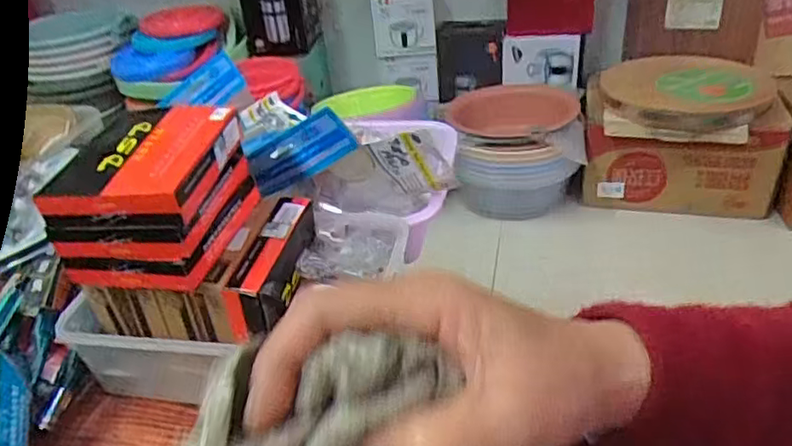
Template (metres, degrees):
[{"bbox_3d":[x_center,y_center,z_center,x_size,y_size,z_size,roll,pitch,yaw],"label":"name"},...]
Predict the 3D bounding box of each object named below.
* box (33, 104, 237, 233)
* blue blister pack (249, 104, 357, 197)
[{"bbox_3d":[-0.190,-0.044,0.479,0.105,0.039,0.138,1,36,10],"label":"box"},{"bbox_3d":[-0.091,-0.064,0.578,0.114,0.049,0.011,-28,26,28],"label":"blue blister pack"}]

